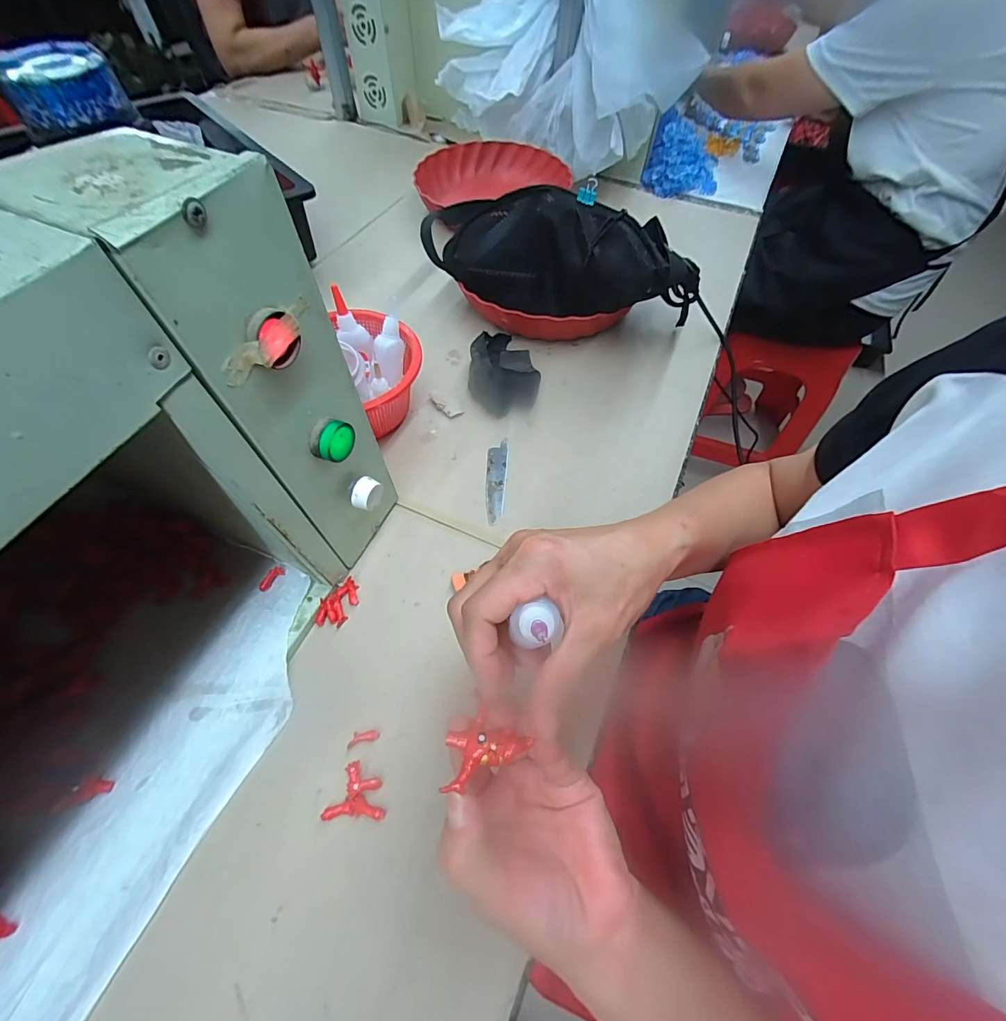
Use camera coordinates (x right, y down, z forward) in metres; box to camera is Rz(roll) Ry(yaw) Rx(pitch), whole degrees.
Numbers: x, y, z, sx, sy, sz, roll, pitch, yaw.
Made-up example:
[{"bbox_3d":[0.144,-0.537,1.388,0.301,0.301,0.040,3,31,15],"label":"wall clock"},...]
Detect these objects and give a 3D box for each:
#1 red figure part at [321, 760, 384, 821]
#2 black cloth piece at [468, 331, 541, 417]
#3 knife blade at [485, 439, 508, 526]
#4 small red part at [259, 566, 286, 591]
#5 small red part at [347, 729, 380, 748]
[{"bbox_3d":[-0.102,0.195,0.307,0.040,0.009,0.034,2,59,-2],"label":"red figure part"},{"bbox_3d":[0.000,-0.160,0.512,0.076,0.038,0.095,-9,60,-9],"label":"black cloth piece"},{"bbox_3d":[-0.007,-0.033,0.456,0.022,0.004,0.104,3,59,-2],"label":"knife blade"},{"bbox_3d":[-0.197,0.057,0.372,0.010,0.004,0.024,34,63,15],"label":"small red part"},{"bbox_3d":[-0.104,0.168,0.326,0.023,0.004,0.009,-13,61,-11],"label":"small red part"}]

